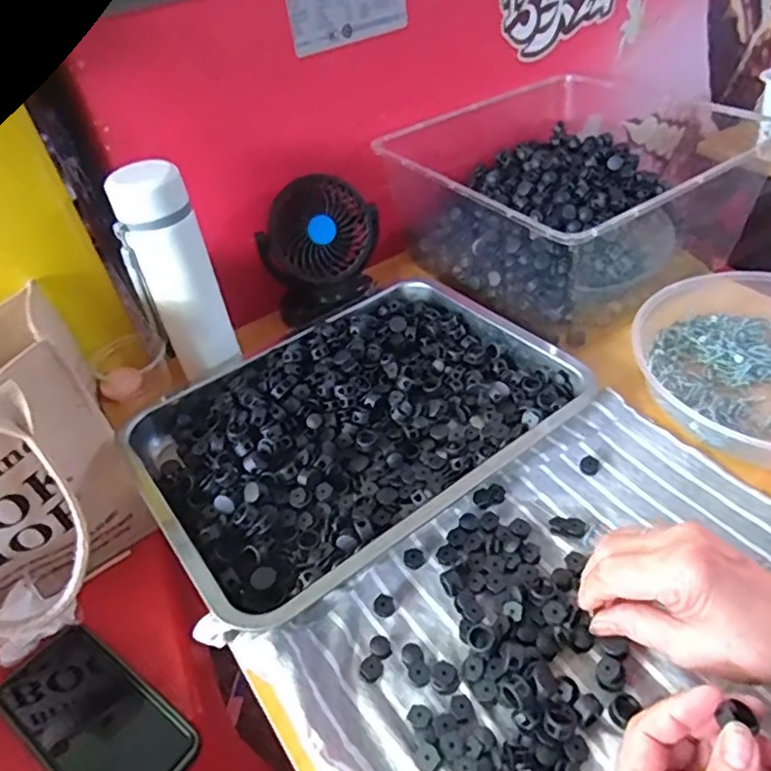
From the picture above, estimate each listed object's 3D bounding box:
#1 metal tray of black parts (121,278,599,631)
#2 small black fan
[{"bbox_3d":[-0.030,0.020,0.528,0.340,0.034,0.261,-30,47,-22],"label":"metal tray of black parts"},{"bbox_3d":[-0.065,-0.139,0.639,0.057,0.133,0.115,31,55,35],"label":"small black fan"}]

